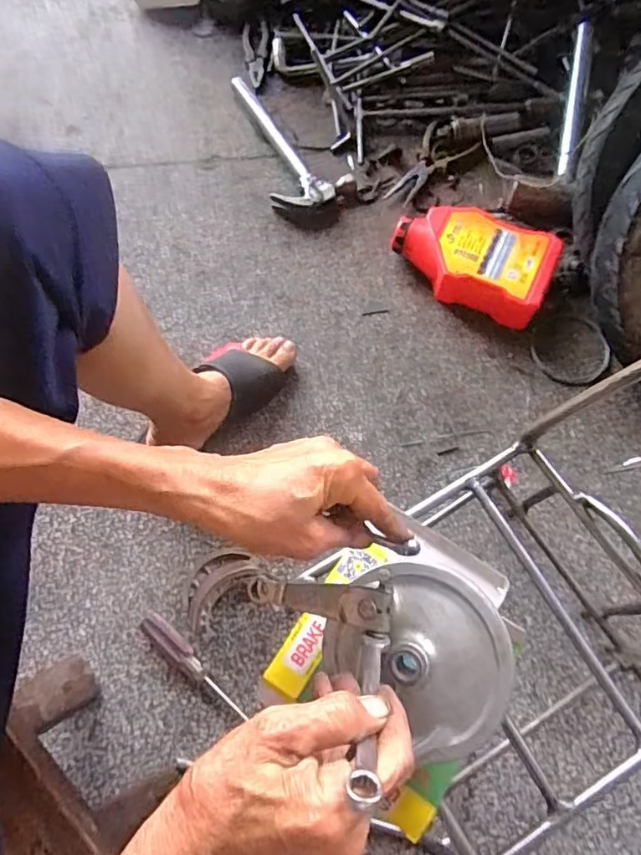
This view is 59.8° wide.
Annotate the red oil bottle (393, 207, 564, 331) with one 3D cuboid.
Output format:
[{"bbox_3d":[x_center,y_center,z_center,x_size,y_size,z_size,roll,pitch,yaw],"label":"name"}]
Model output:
[{"bbox_3d":[0.201,-0.227,0.756,0.211,0.067,0.129,24,72,9],"label":"red oil bottle"}]

